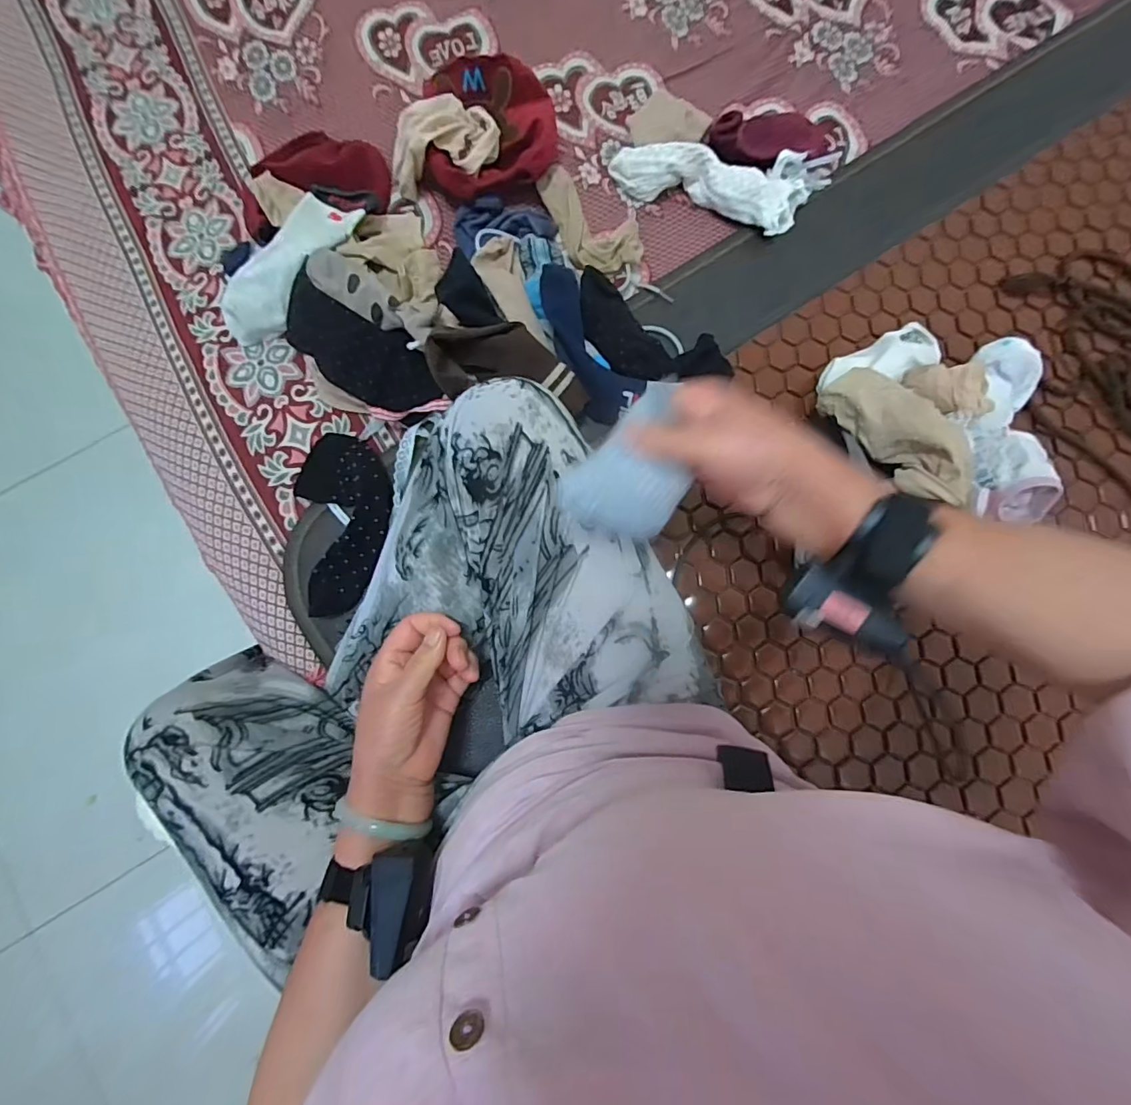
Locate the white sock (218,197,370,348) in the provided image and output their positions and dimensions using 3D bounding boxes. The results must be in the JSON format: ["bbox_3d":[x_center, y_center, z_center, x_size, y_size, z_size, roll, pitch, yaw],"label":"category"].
[{"bbox_3d":[-0.297,-0.304,0.542,0.182,0.031,0.084,-43,84,10],"label":"white sock"}]

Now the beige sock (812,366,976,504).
[{"bbox_3d":[0.301,-0.108,0.464,0.059,0.052,0.153,-32,65,-4],"label":"beige sock"}]

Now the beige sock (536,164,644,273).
[{"bbox_3d":[0.033,-0.380,0.581,0.091,0.032,0.140,-21,82,-3],"label":"beige sock"}]

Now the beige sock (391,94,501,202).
[{"bbox_3d":[-0.134,-0.439,0.567,0.120,0.085,0.057,4,82,1],"label":"beige sock"}]

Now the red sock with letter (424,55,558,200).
[{"bbox_3d":[-0.080,-0.465,0.562,0.140,0.041,0.148,-1,82,0],"label":"red sock with letter"}]

